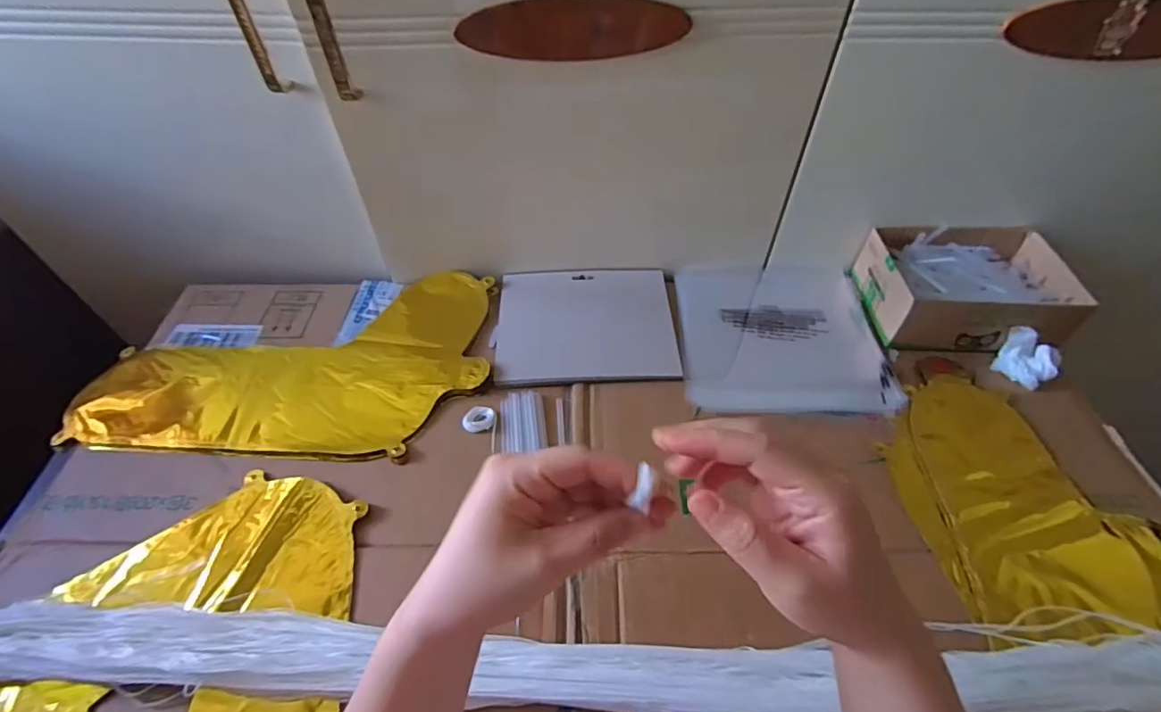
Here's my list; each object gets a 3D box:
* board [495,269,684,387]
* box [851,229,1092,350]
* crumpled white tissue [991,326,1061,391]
[{"bbox_3d":[0.006,-0.037,0.604,0.189,0.013,0.168,-1,51,-1],"label":"board"},{"bbox_3d":[0.420,-0.079,0.599,0.193,0.065,0.151,1,51,1],"label":"box"},{"bbox_3d":[0.460,0.002,0.558,0.038,0.042,0.053,-37,60,-26],"label":"crumpled white tissue"}]

